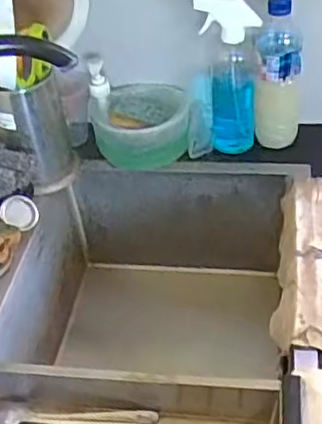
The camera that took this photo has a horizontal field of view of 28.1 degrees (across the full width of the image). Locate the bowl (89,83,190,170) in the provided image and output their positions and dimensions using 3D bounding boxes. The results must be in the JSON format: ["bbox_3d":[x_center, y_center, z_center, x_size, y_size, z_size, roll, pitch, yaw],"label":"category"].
[{"bbox_3d":[-0.029,-0.136,0.975,0.141,0.087,0.117,-7,39,0],"label":"bowl"}]

